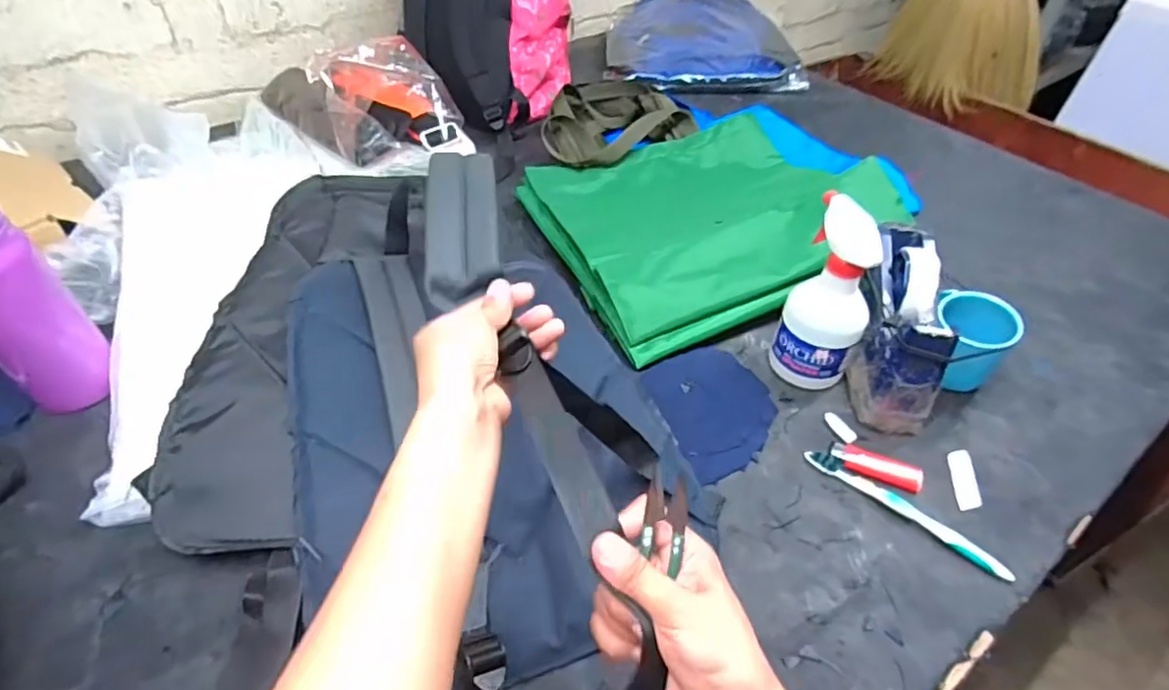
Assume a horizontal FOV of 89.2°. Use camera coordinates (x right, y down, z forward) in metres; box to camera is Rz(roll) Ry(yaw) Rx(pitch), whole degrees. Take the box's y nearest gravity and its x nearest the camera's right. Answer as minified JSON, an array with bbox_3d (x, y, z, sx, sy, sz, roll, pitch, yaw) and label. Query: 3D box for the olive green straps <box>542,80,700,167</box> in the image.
[{"bbox_3d":[0.043,-0.354,0.931,0.230,0.051,0.183,-21,50,-22],"label":"olive green straps"}]

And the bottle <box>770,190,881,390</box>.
[{"bbox_3d":[0.240,-0.041,0.580,0.079,0.186,0.068,24,49,21],"label":"bottle"}]

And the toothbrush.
[{"bbox_3d":[0.281,0.145,0.522,0.176,0.013,0.016,33,53,27],"label":"toothbrush"}]

